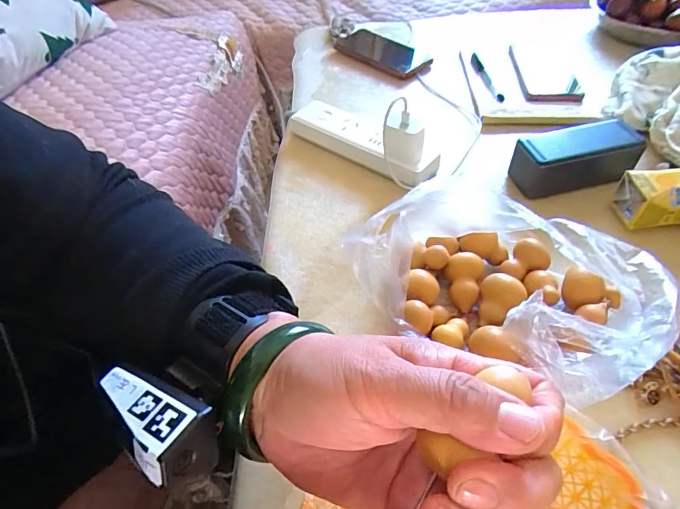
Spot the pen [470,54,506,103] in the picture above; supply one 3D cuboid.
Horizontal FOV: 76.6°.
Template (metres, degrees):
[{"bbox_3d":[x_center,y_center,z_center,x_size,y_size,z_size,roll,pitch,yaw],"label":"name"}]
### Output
[{"bbox_3d":[0.229,-0.275,0.672,0.012,0.015,0.097,-17,67,-8],"label":"pen"}]

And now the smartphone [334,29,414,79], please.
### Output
[{"bbox_3d":[0.061,-0.342,0.719,0.086,0.014,0.173,-35,56,-23],"label":"smartphone"}]

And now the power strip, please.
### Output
[{"bbox_3d":[0.024,-0.143,0.543,0.199,0.035,0.061,29,58,25],"label":"power strip"}]

